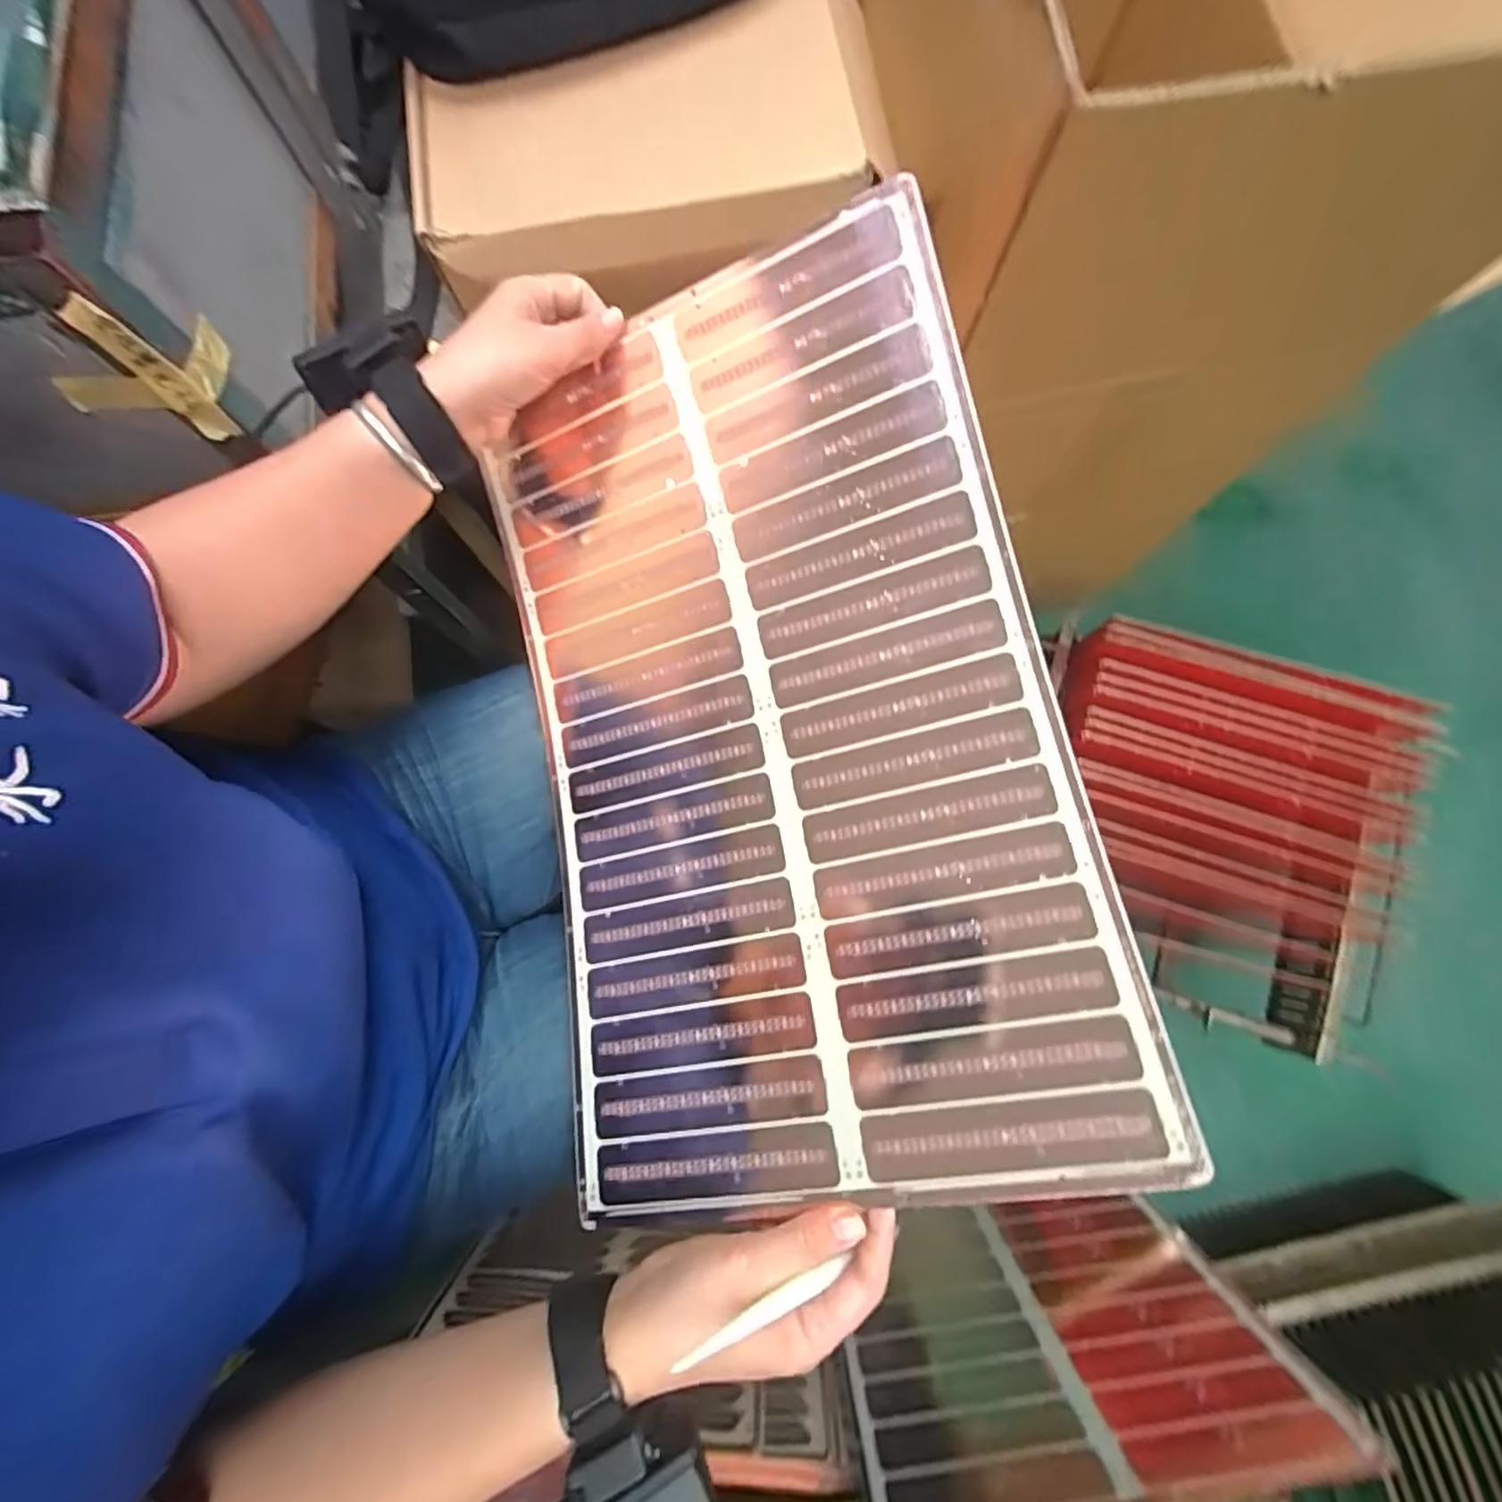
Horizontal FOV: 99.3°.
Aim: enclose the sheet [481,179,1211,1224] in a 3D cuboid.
[{"bbox_3d":[0.007,-0.018,0.369,0.302,0.049,0.497,-15,79,15],"label":"sheet"}]

